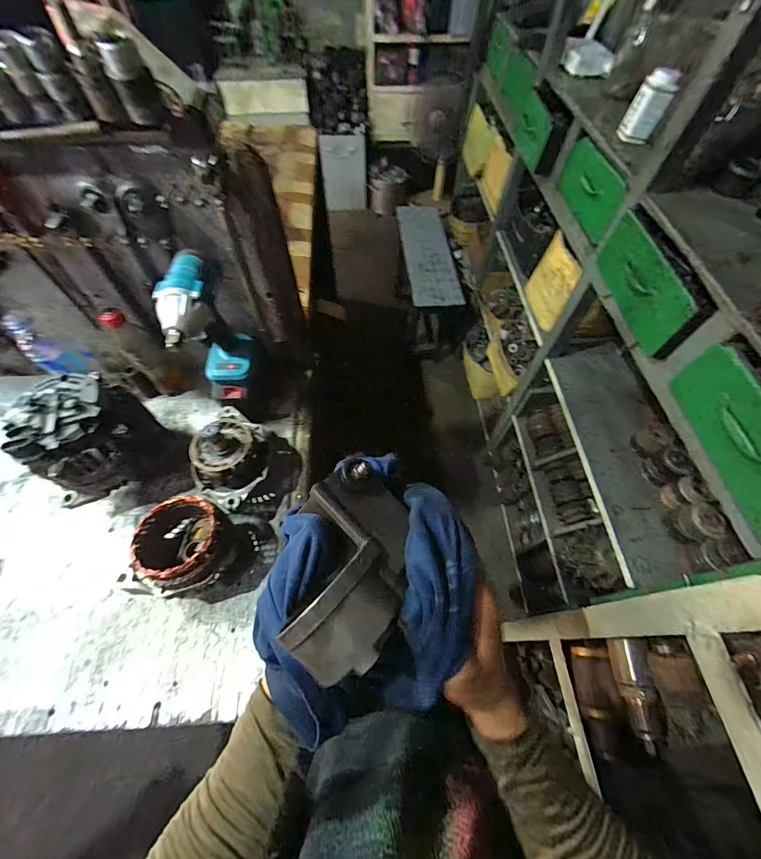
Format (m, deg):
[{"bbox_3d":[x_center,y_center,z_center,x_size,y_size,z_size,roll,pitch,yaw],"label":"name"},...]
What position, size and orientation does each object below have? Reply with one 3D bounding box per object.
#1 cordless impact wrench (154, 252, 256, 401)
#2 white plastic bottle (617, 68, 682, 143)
[{"bbox_3d":[-0.239,-0.127,0.528,0.079,0.208,0.135,-15,61,-9],"label":"cordless impact wrench"},{"bbox_3d":[0.520,-0.628,0.706,0.065,0.098,0.052,24,62,13],"label":"white plastic bottle"}]

